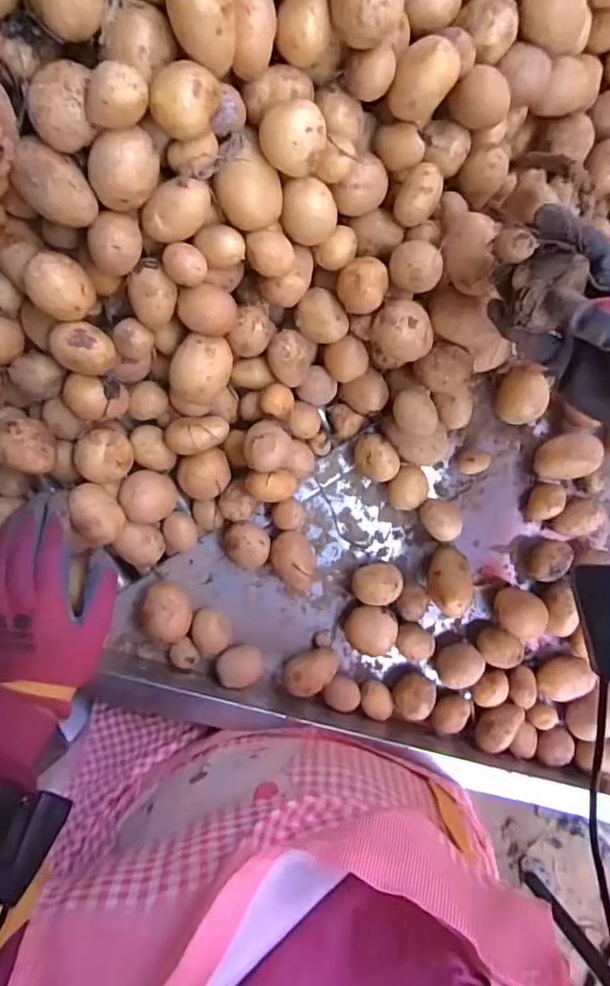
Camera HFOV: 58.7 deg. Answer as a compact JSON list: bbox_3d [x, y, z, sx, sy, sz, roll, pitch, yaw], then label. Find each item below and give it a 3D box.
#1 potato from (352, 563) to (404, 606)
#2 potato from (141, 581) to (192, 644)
[{"bbox_3d":[0.066,0.085,0.509,0.047,0.035,0.045,8,90,-3],"label":"potato"},{"bbox_3d":[-0.122,0.106,0.489,0.040,0.044,0.053,-13,91,-3],"label":"potato"}]

